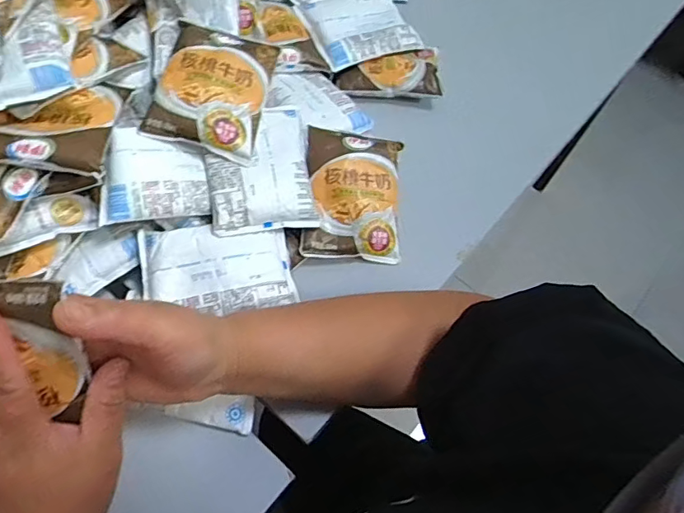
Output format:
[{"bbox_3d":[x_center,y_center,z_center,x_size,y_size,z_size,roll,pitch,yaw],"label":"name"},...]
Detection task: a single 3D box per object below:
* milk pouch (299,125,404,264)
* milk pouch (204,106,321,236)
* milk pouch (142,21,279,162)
[{"bbox_3d":[0.011,-0.061,0.489,0.092,0.016,0.126,4,82,-5],"label":"milk pouch"},{"bbox_3d":[-0.076,-0.083,0.469,0.093,0.029,0.120,-9,64,-8],"label":"milk pouch"},{"bbox_3d":[-0.116,-0.152,0.457,0.095,0.019,0.118,14,72,-11],"label":"milk pouch"}]

